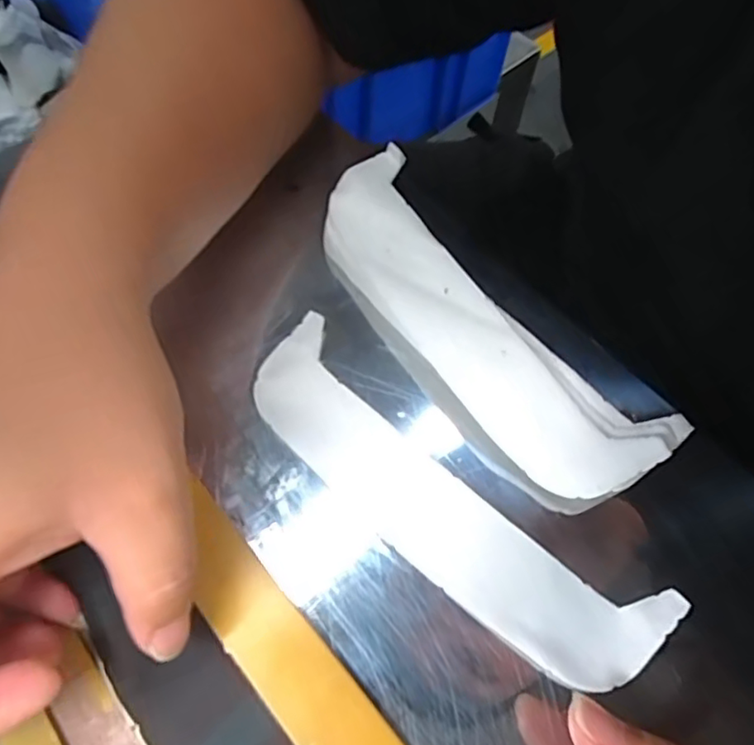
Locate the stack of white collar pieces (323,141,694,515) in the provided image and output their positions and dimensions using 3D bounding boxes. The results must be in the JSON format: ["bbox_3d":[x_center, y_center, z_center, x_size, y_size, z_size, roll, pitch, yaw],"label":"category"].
[{"bbox_3d":[0.042,-0.022,0.286,0.067,0.019,0.194,-36,69,-19],"label":"stack of white collar pieces"}]

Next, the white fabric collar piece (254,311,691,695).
[{"bbox_3d":[0.025,0.051,0.256,0.194,0.009,0.053,38,69,16],"label":"white fabric collar piece"}]

